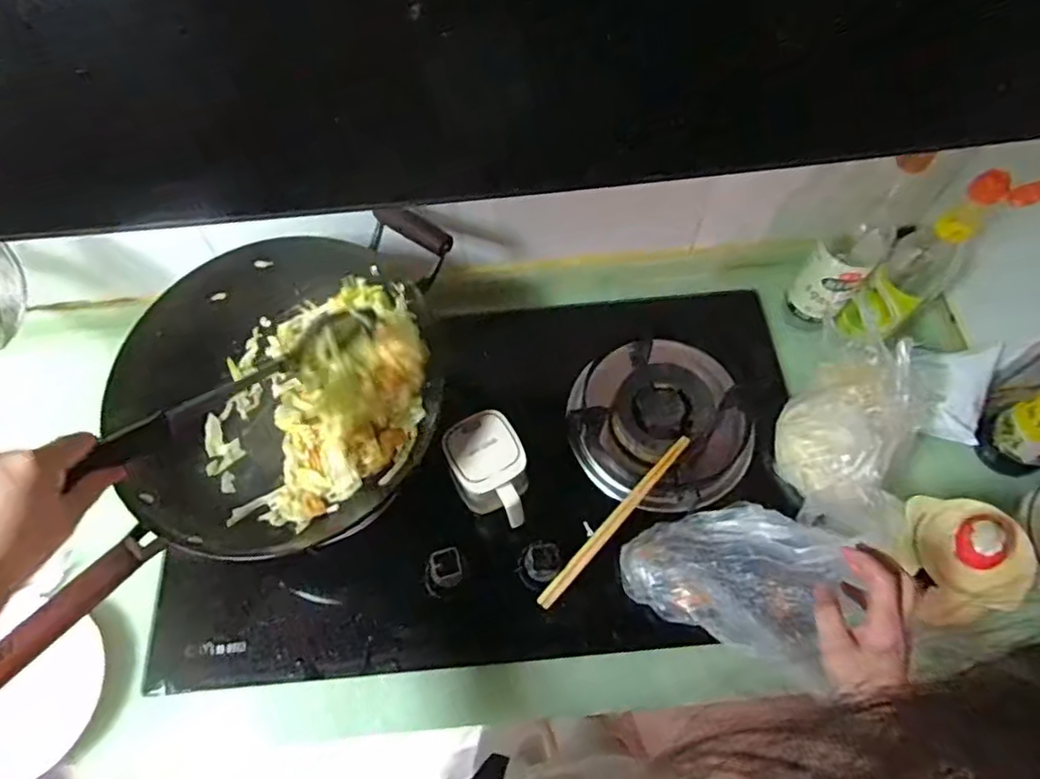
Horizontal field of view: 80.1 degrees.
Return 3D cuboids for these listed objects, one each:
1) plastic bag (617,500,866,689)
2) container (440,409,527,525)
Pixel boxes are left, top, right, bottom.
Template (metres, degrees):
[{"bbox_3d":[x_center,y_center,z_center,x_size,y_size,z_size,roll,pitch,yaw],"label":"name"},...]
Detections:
[{"bbox_3d":[0.221,0.184,0.648,0.202,0.059,0.143,23,67,12],"label":"plastic bag"},{"bbox_3d":[-0.030,0.091,0.668,0.076,0.082,0.108,-27,67,-11],"label":"container"}]

